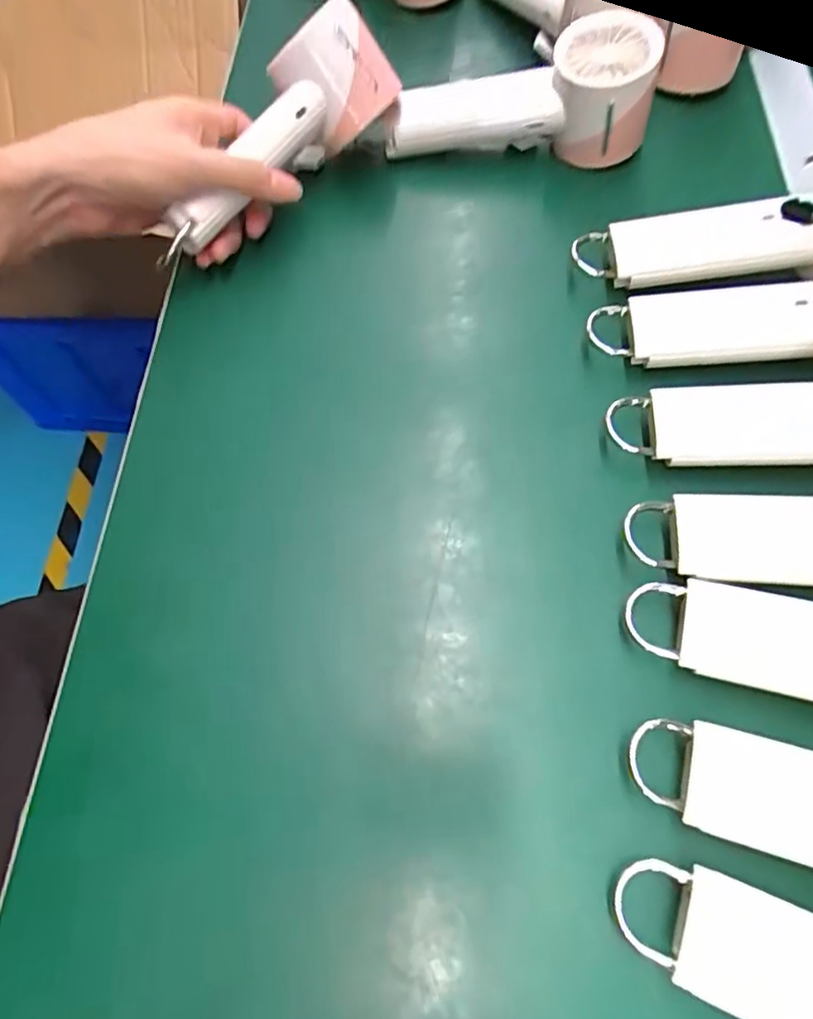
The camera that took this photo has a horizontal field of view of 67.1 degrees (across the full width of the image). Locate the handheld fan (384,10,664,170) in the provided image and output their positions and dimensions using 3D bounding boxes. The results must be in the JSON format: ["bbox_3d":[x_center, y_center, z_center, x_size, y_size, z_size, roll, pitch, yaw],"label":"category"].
[{"bbox_3d":[0.076,-0.271,0.417,0.168,0.067,0.062,0,65,16],"label":"handheld fan"}]

